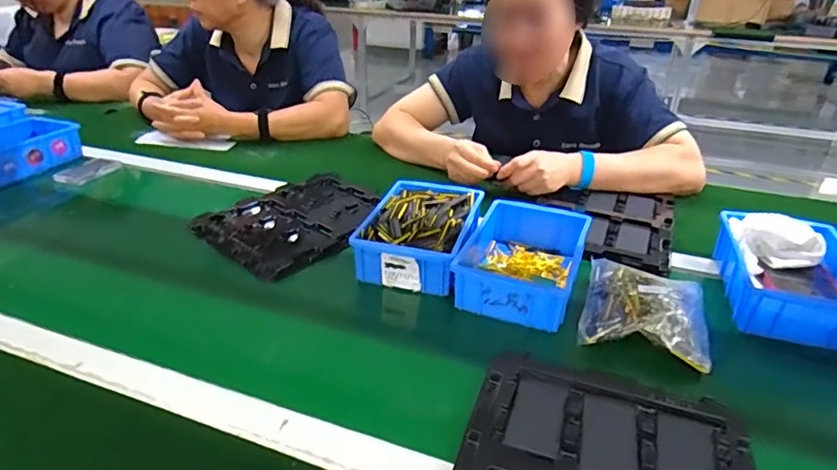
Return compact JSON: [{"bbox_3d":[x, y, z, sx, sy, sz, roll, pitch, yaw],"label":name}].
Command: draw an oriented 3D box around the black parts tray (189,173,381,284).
[{"bbox_3d":[-0.191,-0.028,0.851,0.237,0.016,0.274,24,37,35],"label":"black parts tray"}]

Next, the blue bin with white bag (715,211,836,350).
[{"bbox_3d":[0.460,0.048,0.662,0.141,0.074,0.194,9,30,13],"label":"blue bin with white bag"}]

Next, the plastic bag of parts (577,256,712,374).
[{"bbox_3d":[0.262,0.079,0.620,0.129,0.043,0.159,12,31,18],"label":"plastic bag of parts"}]

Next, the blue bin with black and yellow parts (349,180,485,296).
[{"bbox_3d":[0.008,-0.007,0.753,0.142,0.060,0.216,9,30,14],"label":"blue bin with black and yellow parts"}]

